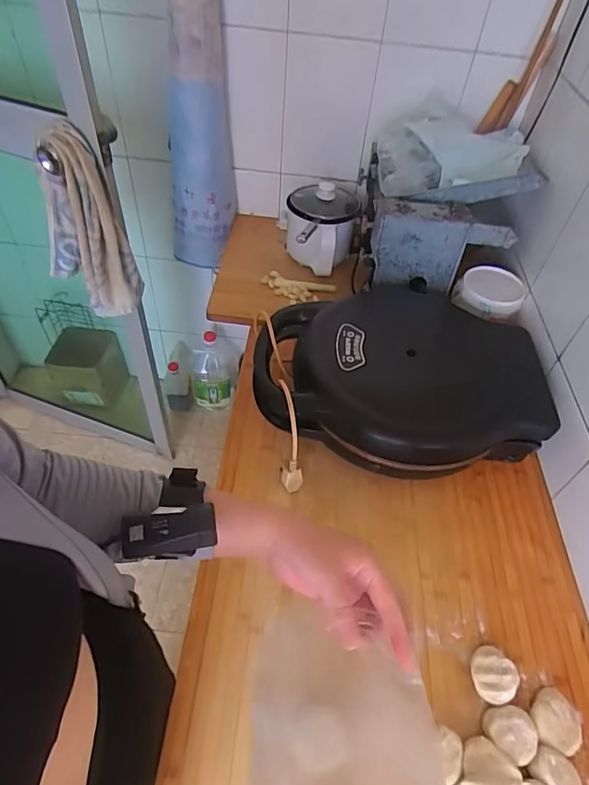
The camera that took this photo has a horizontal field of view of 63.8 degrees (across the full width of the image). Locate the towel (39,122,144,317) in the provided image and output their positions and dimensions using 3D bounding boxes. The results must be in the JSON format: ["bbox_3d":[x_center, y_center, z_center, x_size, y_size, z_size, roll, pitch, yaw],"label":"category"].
[{"bbox_3d":[-0.398,-0.306,0.908,0.153,0.360,0.053,-6,50,-10],"label":"towel"}]

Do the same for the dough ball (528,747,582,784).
[{"bbox_3d":[0.303,0.447,0.553,0.056,0.032,0.040,35,55,22],"label":"dough ball"}]

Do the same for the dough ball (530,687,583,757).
[{"bbox_3d":[0.324,0.410,0.591,0.059,0.028,0.065,21,51,13],"label":"dough ball"}]

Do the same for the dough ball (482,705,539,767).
[{"bbox_3d":[0.263,0.410,0.573,0.056,0.024,0.058,2,49,-3],"label":"dough ball"}]

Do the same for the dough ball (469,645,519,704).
[{"bbox_3d":[0.255,0.366,0.611,0.059,0.027,0.059,2,49,-3],"label":"dough ball"}]

